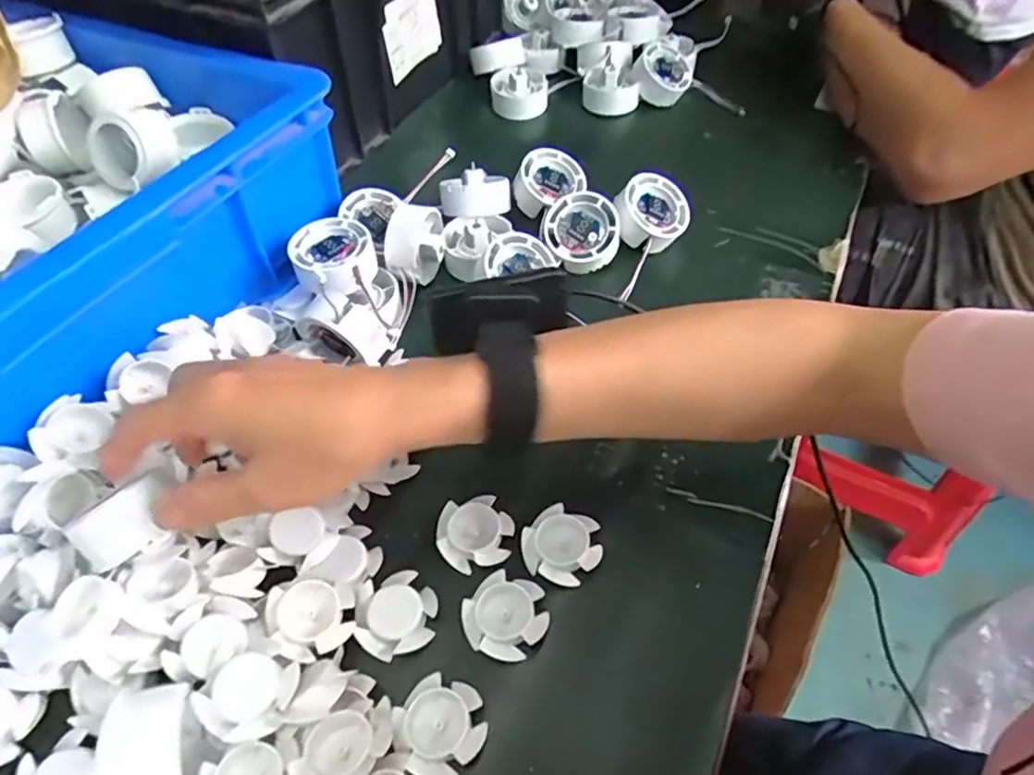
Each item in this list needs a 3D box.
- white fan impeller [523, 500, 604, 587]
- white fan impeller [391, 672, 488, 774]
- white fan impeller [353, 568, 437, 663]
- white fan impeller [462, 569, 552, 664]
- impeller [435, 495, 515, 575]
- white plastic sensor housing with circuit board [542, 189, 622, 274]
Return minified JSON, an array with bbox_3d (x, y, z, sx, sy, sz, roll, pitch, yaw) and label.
[{"bbox_3d":[0.024,0.082,0.331,0.040,0.010,0.036,22,55,16],"label":"white fan impeller"},{"bbox_3d":[-0.034,0.151,0.282,0.039,0.011,0.038,0,52,0],"label":"white fan impeller"},{"bbox_3d":[-0.060,0.113,0.313,0.039,0.009,0.037,0,52,0],"label":"white fan impeller"},{"bbox_3d":[-0.005,0.112,0.311,0.041,0.011,0.038,0,52,0],"label":"white fan impeller"},{"bbox_3d":[-0.022,0.079,0.341,0.040,0.015,0.036,-11,52,-9],"label":"impeller"},{"bbox_3d":[0.049,-0.115,0.473,0.054,0.028,0.054,7,84,7],"label":"white plastic sensor housing with circuit board"}]

